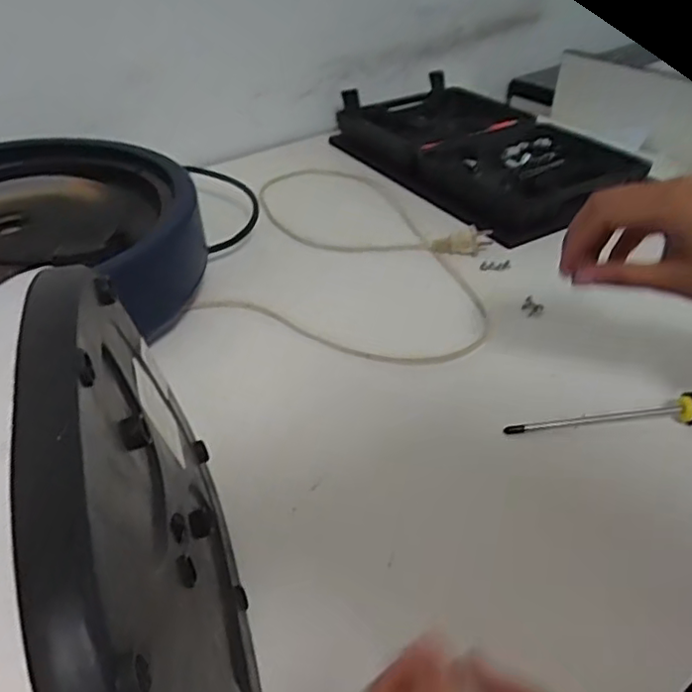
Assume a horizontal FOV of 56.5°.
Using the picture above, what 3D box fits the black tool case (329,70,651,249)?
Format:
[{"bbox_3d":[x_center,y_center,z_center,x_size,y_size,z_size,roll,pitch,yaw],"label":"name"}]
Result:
[{"bbox_3d":[0.176,-0.258,0.823,0.281,0.044,0.398,-20,44,-24],"label":"black tool case"}]

